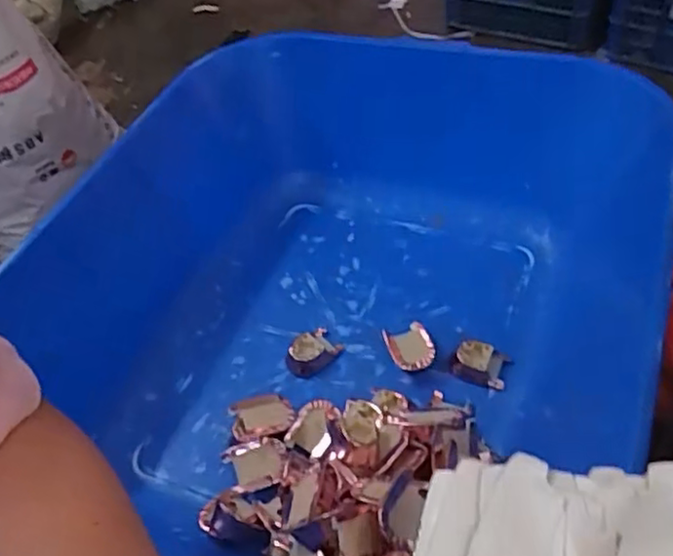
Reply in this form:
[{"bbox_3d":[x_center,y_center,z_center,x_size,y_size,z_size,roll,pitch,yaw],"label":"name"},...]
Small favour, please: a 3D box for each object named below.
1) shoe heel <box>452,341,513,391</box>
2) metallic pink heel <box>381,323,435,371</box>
[{"bbox_3d":[0.136,0.080,0.623,0.047,0.020,0.037,16,52,20],"label":"shoe heel"},{"bbox_3d":[0.072,0.069,0.641,0.043,0.025,0.048,-20,49,-11],"label":"metallic pink heel"}]

